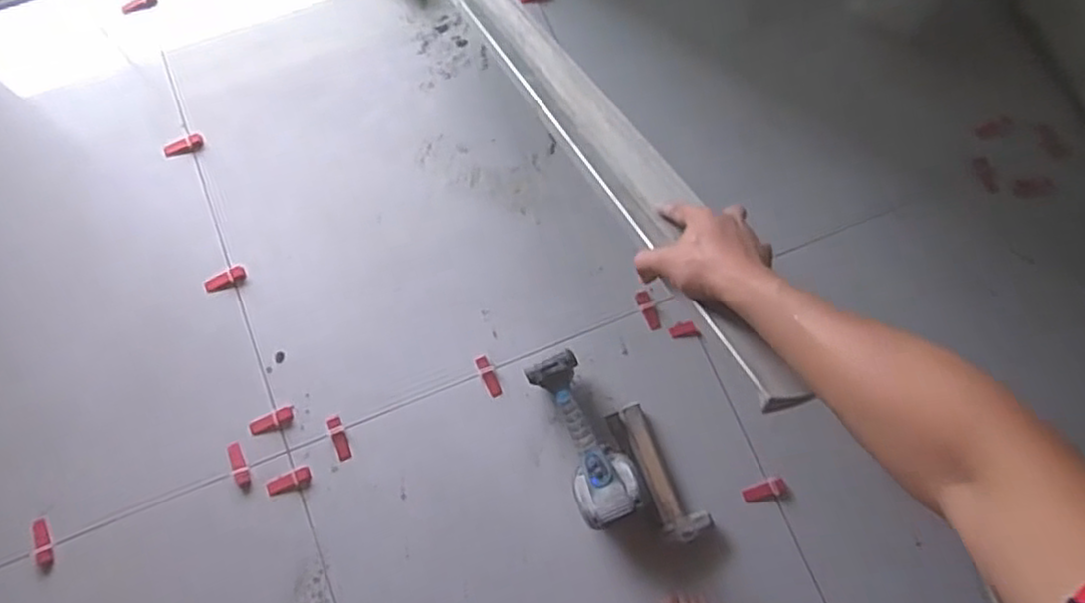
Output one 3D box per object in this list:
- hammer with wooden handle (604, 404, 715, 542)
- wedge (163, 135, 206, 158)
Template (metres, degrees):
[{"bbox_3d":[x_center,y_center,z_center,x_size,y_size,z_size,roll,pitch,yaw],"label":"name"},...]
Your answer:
[{"bbox_3d":[0.198,0.297,1.238,0.081,0.050,0.245,-27,75,-9],"label":"hammer with wooden handle"},{"bbox_3d":[-0.704,-0.304,1.390,0.076,0.016,0.027,-21,74,-7],"label":"wedge"}]

